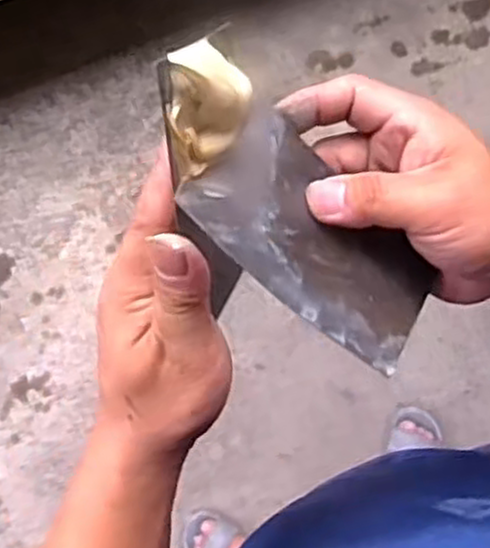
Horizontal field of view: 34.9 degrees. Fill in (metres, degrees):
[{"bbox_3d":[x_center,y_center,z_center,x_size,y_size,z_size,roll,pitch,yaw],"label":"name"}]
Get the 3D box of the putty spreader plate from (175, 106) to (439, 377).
[{"bbox_3d":[0.032,-0.014,0.341,0.119,0.011,0.068,43,60,-15],"label":"putty spreader plate"}]

